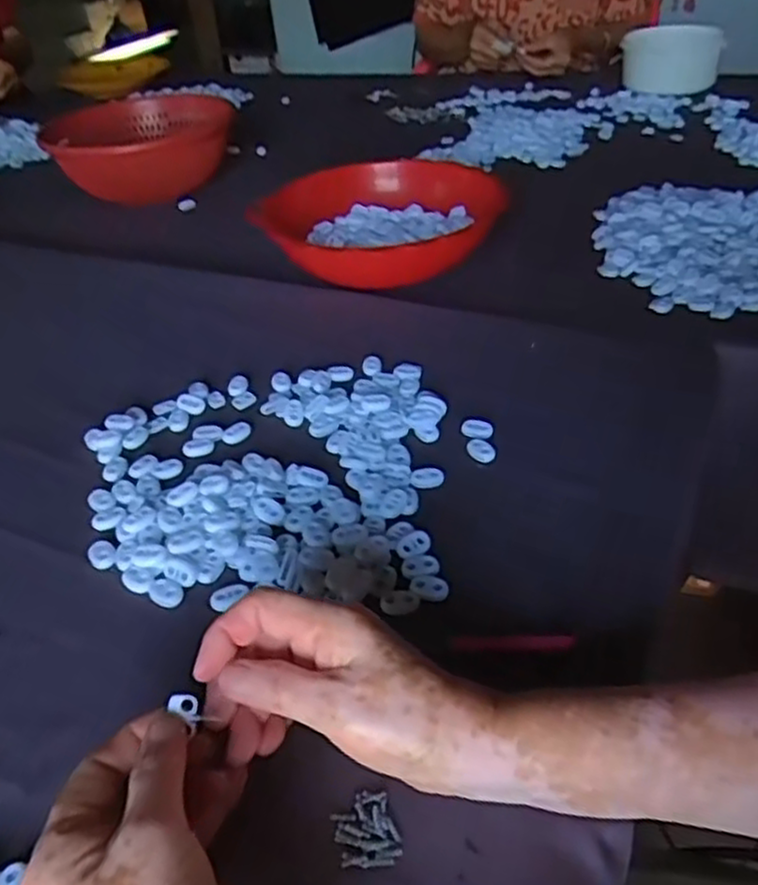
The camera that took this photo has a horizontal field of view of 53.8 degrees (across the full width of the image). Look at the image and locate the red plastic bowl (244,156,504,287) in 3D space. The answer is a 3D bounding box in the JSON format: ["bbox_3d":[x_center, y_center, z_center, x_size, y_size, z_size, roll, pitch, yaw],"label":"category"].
[{"bbox_3d":[-0.002,-0.214,0.752,0.232,0.064,0.203,3,39,11],"label":"red plastic bowl"}]

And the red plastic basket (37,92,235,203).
[{"bbox_3d":[-0.321,-0.397,1.013,0.250,0.086,0.228,-10,38,-5],"label":"red plastic basket"}]

